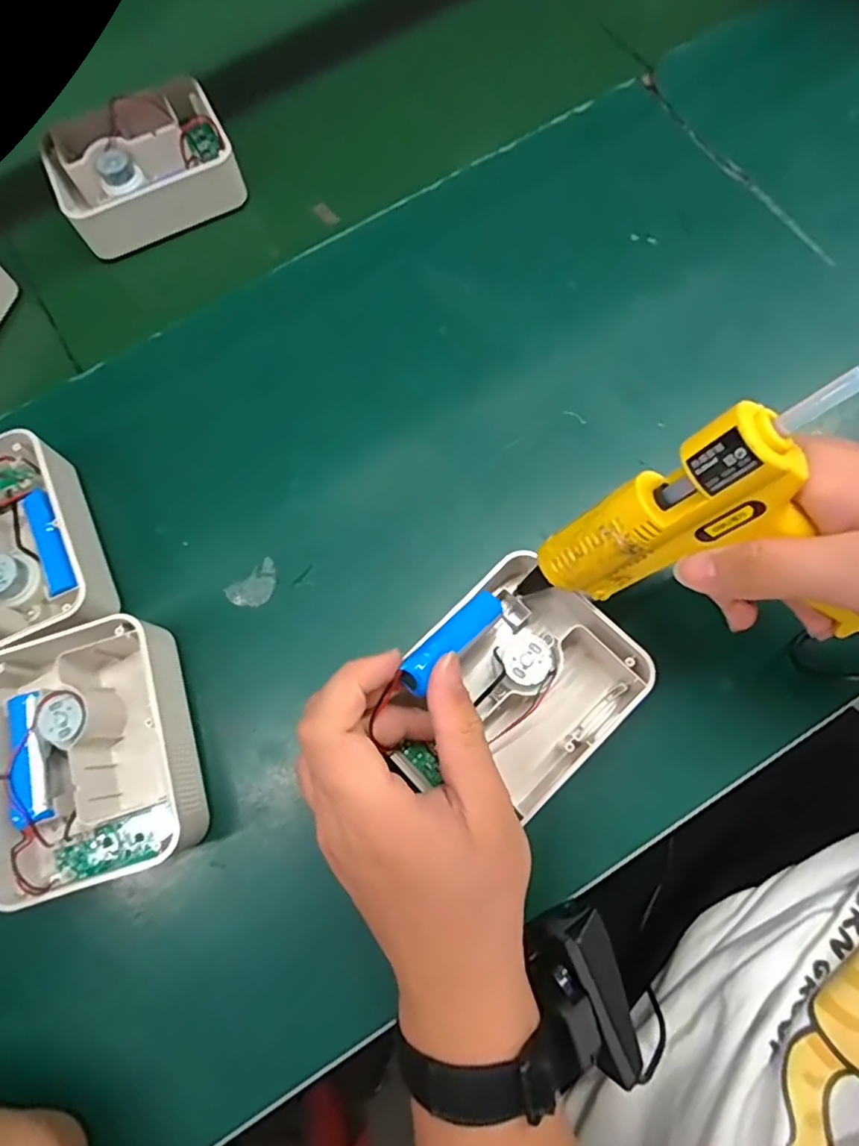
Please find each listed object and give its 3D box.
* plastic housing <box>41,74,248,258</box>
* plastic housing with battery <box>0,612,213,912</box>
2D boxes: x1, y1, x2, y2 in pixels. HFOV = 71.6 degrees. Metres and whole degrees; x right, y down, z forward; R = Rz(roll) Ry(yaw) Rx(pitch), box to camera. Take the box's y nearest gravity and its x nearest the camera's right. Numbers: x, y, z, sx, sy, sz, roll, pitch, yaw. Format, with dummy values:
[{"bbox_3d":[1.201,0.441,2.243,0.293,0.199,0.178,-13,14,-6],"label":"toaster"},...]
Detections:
[{"bbox_3d":[-0.214,-0.307,0.449,0.126,0.045,0.096,-23,75,-4],"label":"plastic housing"},{"bbox_3d":[-0.180,0.096,0.317,0.100,0.043,0.126,-18,75,-3],"label":"plastic housing with battery"}]

